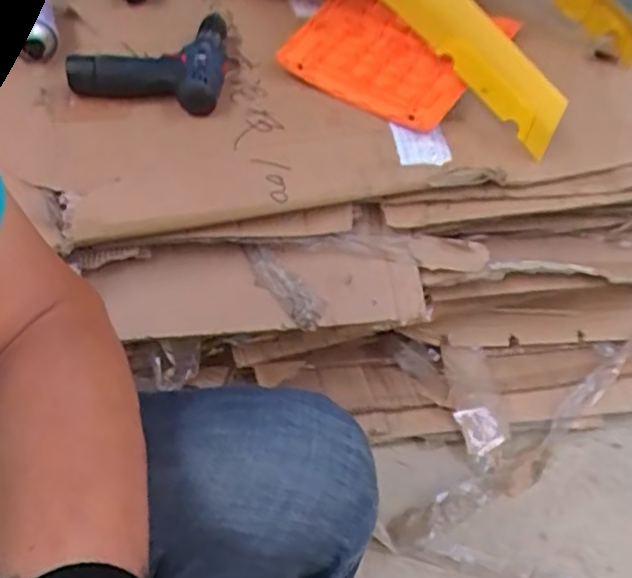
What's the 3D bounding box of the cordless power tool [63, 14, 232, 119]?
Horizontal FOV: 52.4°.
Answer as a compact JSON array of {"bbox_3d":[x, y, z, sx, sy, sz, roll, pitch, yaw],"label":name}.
[{"bbox_3d":[-0.209,-0.303,0.847,0.186,0.052,0.167,6,43,1],"label":"cordless power tool"}]

